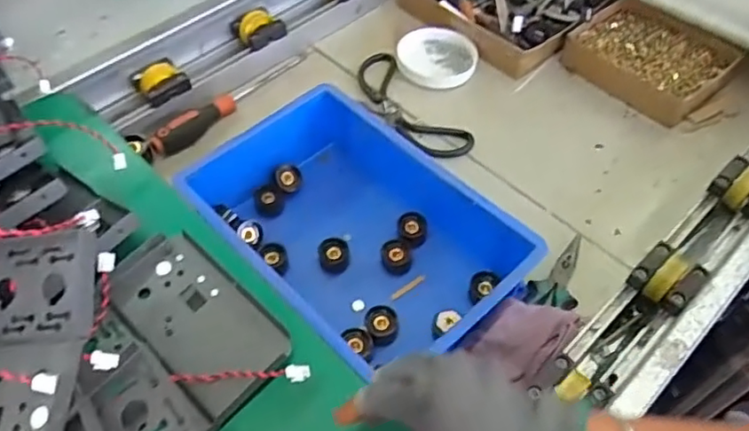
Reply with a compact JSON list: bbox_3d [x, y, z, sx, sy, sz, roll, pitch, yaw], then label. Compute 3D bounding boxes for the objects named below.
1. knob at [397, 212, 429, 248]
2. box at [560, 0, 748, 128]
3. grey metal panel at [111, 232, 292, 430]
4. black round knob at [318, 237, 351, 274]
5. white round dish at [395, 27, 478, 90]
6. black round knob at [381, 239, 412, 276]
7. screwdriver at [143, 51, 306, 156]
[{"bbox_3d":[0.038,0.014,0.608,0.032,0.018,0.034,0,54,0],"label":"knob"},{"bbox_3d":[0.340,-0.198,0.749,0.120,0.053,0.170,-36,61,-23],"label":"box"},{"bbox_3d":[-0.140,0.078,0.466,0.080,0.022,0.163,-37,63,-24],"label":"grey metal panel"},{"bbox_3d":[-0.040,0.039,0.593,0.030,0.025,0.026,-7,54,-4],"label":"black round knob"},{"bbox_3d":[0.082,-0.208,0.788,0.103,0.026,0.087,9,54,7],"label":"white round dish"},{"bbox_3d":[0.022,0.041,0.593,0.026,0.020,0.030,-25,57,-16],"label":"black round knob"},{"bbox_3d":[-0.170,-0.143,0.728,0.031,0.030,0.235,37,62,24],"label":"screwdriver"}]

